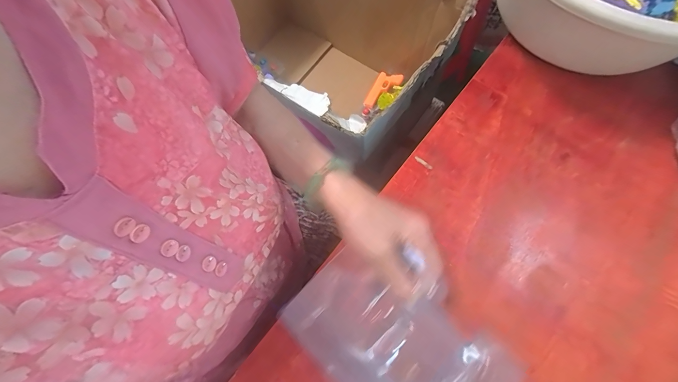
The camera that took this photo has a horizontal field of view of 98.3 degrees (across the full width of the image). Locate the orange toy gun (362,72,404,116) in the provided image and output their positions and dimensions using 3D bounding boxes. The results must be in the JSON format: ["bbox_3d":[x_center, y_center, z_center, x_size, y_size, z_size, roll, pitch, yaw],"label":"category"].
[{"bbox_3d":[0.104,-0.250,0.756,0.061,0.023,0.138,31,74,12],"label":"orange toy gun"}]

